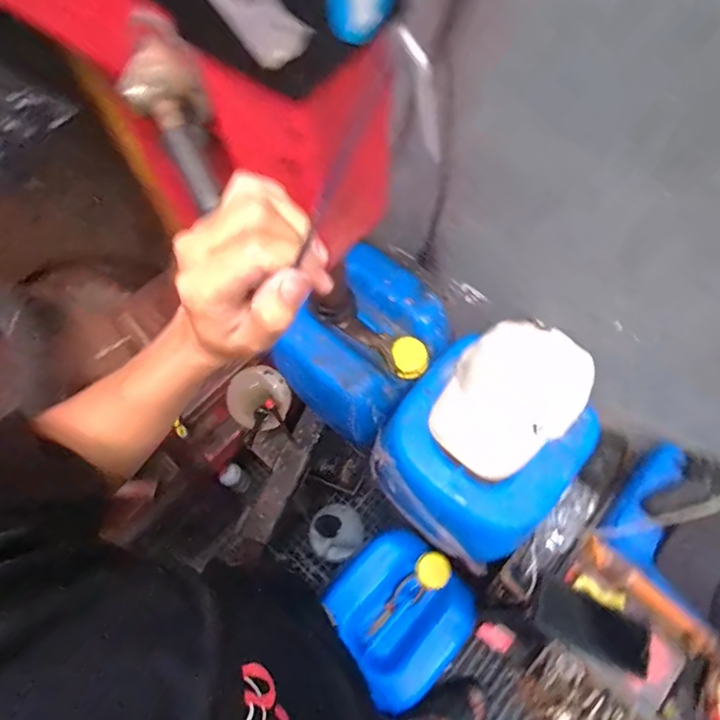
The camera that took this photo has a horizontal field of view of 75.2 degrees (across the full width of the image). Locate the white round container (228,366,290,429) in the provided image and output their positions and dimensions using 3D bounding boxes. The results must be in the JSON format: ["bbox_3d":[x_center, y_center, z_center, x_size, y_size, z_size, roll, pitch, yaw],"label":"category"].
[{"bbox_3d":[-0.231,0.086,1.079,0.131,0.055,0.135,-1,65,2],"label":"white round container"}]

